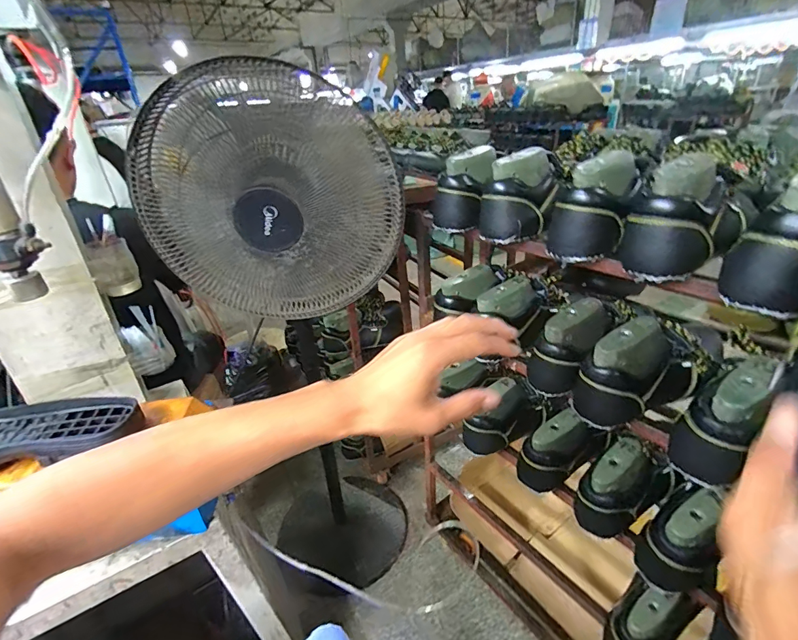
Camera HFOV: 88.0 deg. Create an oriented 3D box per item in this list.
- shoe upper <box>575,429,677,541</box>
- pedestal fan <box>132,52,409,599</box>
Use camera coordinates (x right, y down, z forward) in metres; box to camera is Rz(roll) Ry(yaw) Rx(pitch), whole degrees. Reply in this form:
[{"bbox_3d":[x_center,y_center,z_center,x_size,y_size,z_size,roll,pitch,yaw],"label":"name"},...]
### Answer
[{"bbox_3d":[0.344,0.249,0.645,0.162,0.119,0.087,-16,29,-23],"label":"shoe upper"},{"bbox_3d":[-0.193,0.126,0.991,0.403,1.221,0.362,1,27,9],"label":"pedestal fan"}]

